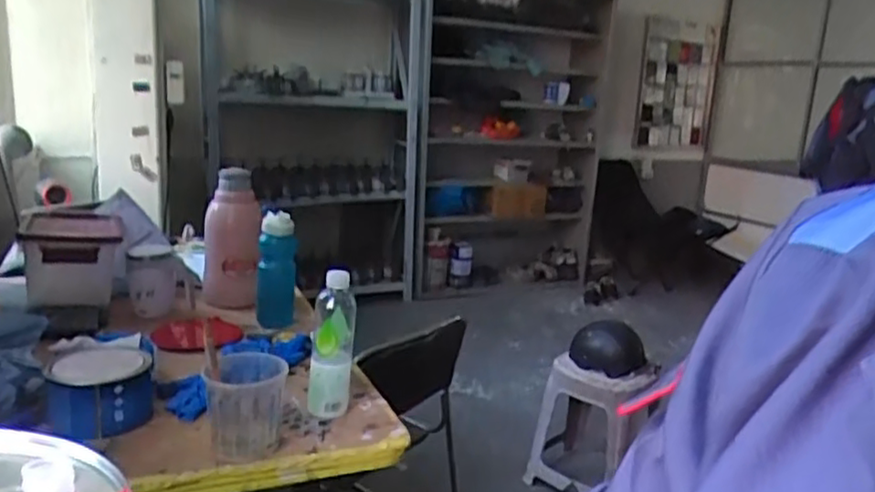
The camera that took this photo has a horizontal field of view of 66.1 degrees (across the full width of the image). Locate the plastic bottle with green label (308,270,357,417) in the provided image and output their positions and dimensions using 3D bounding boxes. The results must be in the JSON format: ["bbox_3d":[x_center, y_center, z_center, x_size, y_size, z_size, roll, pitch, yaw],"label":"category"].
[{"bbox_3d":[-0.156,0.142,1.004,0.060,0.218,0.062,3,13,-3],"label":"plastic bottle with green label"}]

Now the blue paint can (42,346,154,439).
[{"bbox_3d":[-0.478,0.198,0.956,0.134,0.080,0.124,-2,15,-23],"label":"blue paint can"}]

